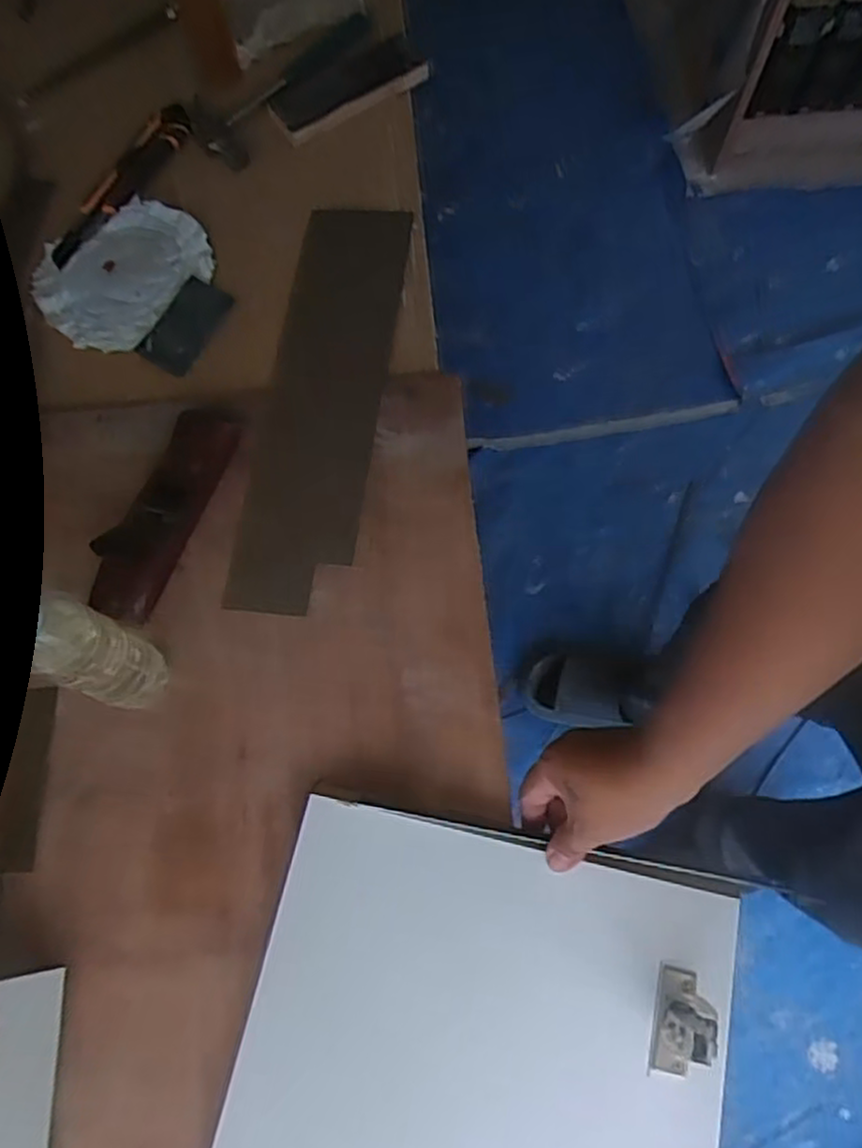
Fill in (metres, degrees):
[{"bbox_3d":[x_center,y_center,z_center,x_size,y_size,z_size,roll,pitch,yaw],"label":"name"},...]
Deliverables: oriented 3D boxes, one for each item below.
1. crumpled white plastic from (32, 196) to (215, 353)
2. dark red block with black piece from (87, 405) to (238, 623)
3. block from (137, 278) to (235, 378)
[{"bbox_3d":[-0.312,-0.308,0.748,0.146,0.018,0.171,39,74,13],"label":"crumpled white plastic"},{"bbox_3d":[-0.223,-0.054,0.624,0.047,0.052,0.194,19,71,7],"label":"dark red block with black piece"},{"bbox_3d":[-0.238,-0.243,0.715,0.063,0.016,0.099,31,73,10],"label":"block"}]

